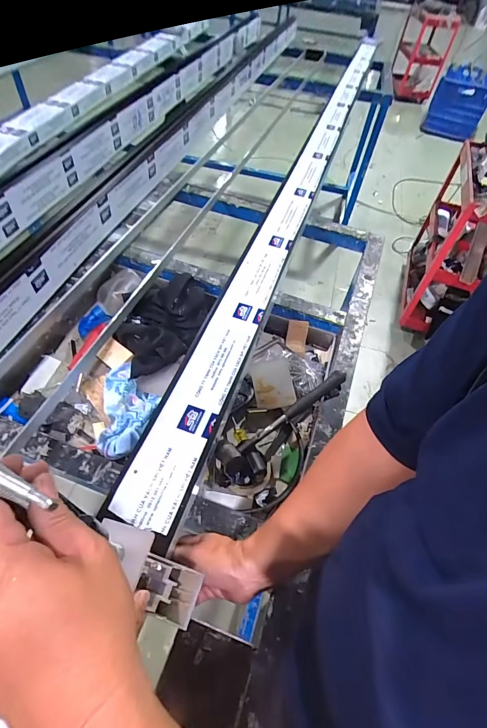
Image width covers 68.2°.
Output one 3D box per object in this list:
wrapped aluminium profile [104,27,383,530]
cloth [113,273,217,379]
[{"bbox_3d":[0.211,-0.599,1.094,0.104,0.046,2.190,18,53,8],"label":"wrapped aluminium profile"},{"bbox_3d":[-0.189,-0.096,0.778,0.162,0.081,0.253,26,55,13],"label":"cloth"}]

